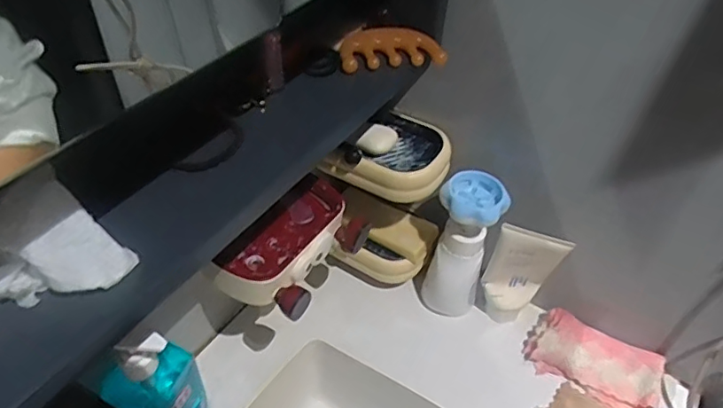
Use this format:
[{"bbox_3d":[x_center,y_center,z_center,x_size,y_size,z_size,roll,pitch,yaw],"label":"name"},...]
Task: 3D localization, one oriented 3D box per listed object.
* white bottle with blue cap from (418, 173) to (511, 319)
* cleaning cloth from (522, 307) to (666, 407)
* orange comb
[{"bbox_3d":[0.117,0.055,0.649,0.065,0.192,0.061,21,46,16],"label":"white bottle with blue cap"},{"bbox_3d":[0.267,0.180,0.639,0.145,0.032,0.076,27,48,21],"label":"cleaning cloth"},{"bbox_3d":[0.027,-0.147,0.514,0.095,0.018,0.055,-4,45,-9],"label":"orange comb"}]

